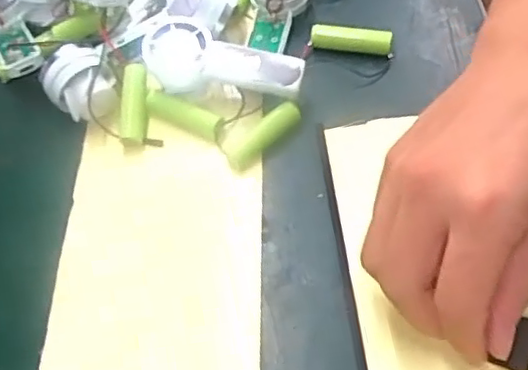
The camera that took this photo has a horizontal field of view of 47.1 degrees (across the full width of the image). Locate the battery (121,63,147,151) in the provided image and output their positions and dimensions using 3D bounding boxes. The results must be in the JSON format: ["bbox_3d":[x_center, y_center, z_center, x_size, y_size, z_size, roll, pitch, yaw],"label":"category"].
[{"bbox_3d":[-0.080,-0.047,0.367,0.016,0.017,0.053,1,85,1],"label":"battery"}]

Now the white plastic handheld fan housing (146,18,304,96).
[{"bbox_3d":[-0.023,-0.074,0.360,0.092,0.026,0.033,5,59,11],"label":"white plastic handheld fan housing"}]

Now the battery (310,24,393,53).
[{"bbox_3d":[0.055,-0.092,0.380,0.050,0.011,0.012,9,60,13],"label":"battery"}]

